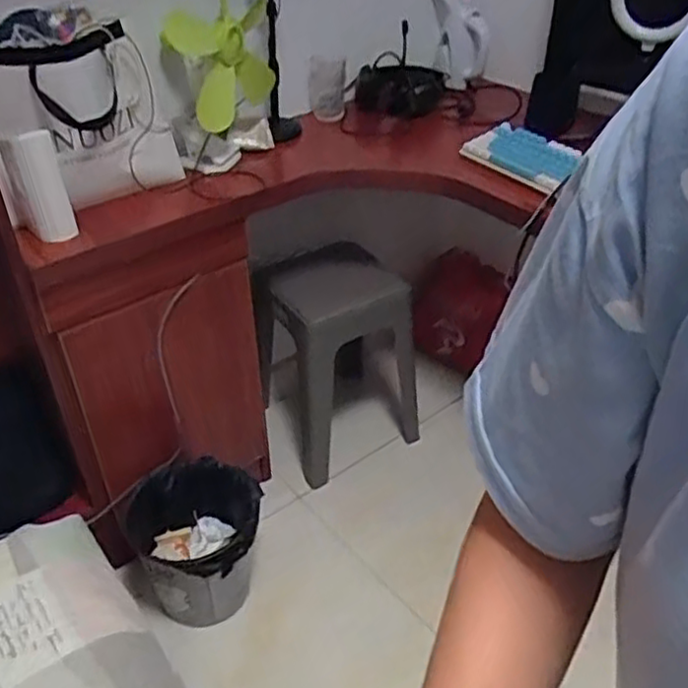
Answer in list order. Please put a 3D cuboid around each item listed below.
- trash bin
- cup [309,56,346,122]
[{"bbox_3d":[-0.276,0.417,1.455,0.269,0.249,0.297,-26,44,-29],"label":"trash bin"},{"bbox_3d":[-0.038,-0.568,1.578,0.078,0.125,0.082,-1,38,1],"label":"cup"}]

